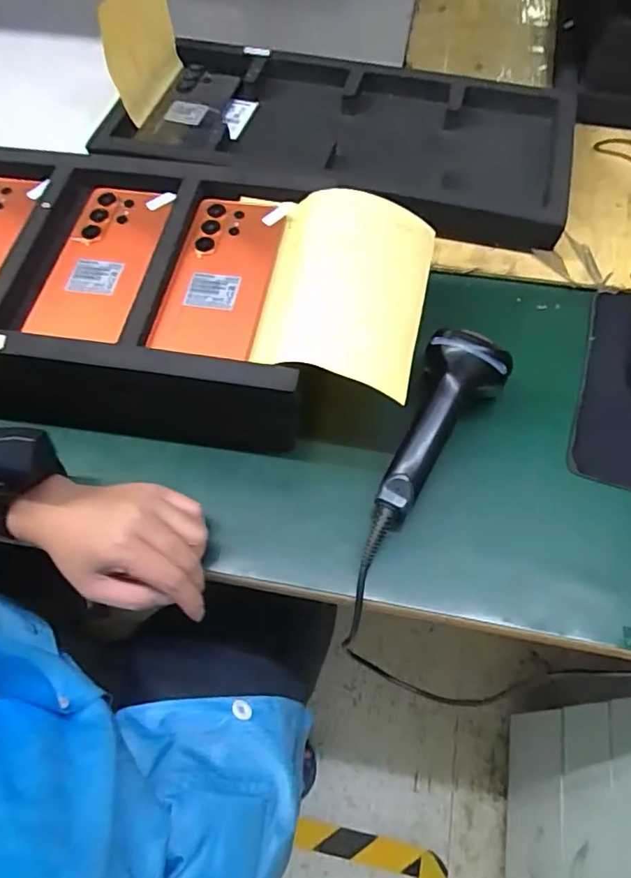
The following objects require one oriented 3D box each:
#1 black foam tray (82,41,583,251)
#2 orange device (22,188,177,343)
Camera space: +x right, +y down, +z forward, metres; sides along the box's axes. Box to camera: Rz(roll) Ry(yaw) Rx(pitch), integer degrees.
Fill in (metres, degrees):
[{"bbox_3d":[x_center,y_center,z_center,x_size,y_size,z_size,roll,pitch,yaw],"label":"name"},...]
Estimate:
[{"bbox_3d":[0.031,-0.342,0.617,0.482,0.049,0.236,16,64,9],"label":"black foam tray"},{"bbox_3d":[-0.178,-0.151,0.470,0.077,0.010,0.167,7,63,5],"label":"orange device"}]

